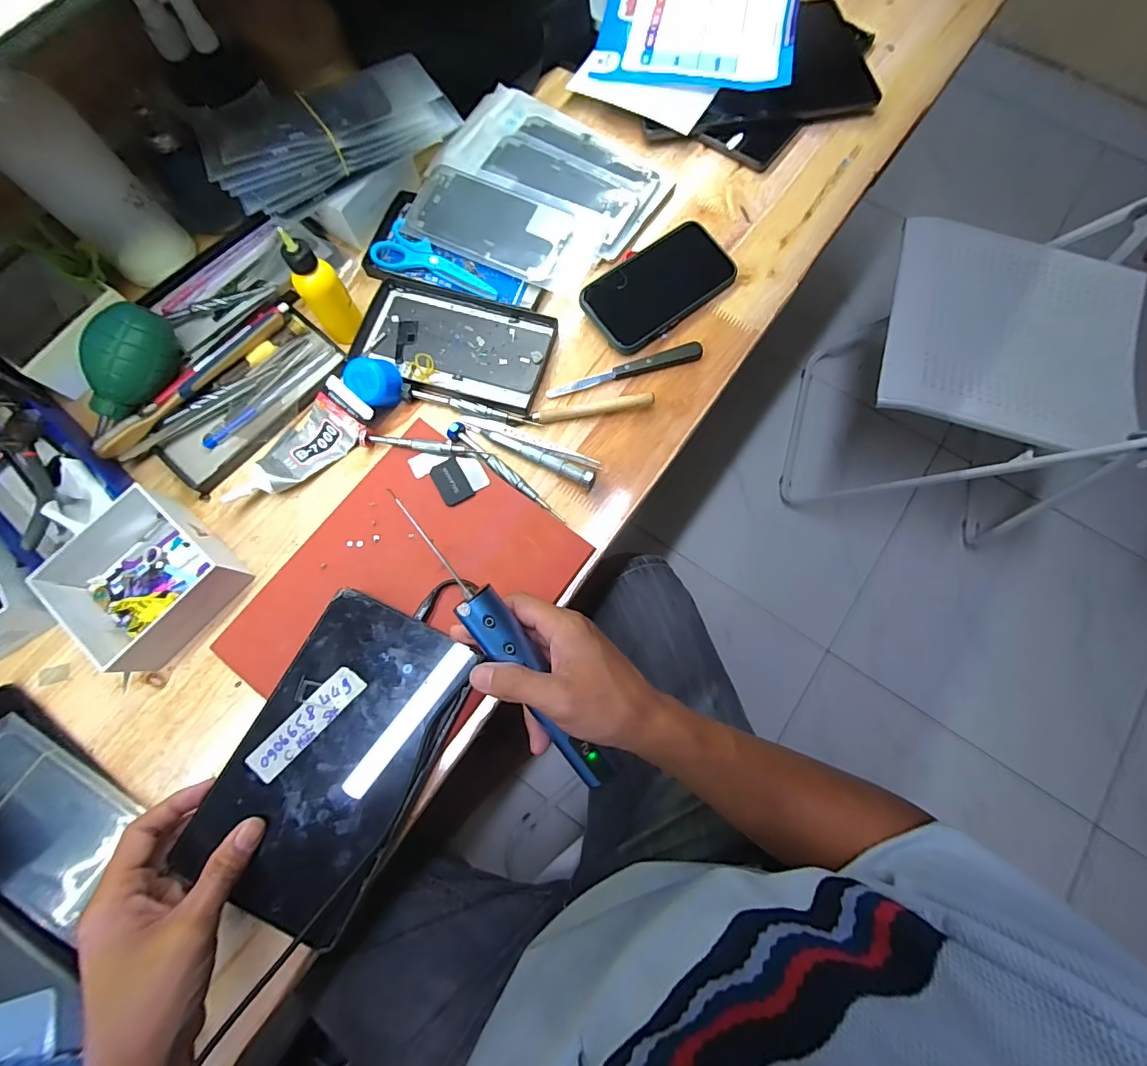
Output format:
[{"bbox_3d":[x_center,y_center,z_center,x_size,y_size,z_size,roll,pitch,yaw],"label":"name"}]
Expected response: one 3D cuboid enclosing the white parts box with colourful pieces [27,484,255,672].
[{"bbox_3d":[-0.342,0.034,0.385,0.113,0.040,0.107,38,79,10],"label":"white parts box with colourful pieces"}]

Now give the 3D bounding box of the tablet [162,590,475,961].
[{"bbox_3d":[-0.164,0.155,0.340,0.123,0.013,0.203,27,72,0],"label":"tablet"}]

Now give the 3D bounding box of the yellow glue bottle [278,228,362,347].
[{"bbox_3d":[-0.216,-0.205,0.418,0.031,0.100,0.035,-12,76,-2],"label":"yellow glue bottle"}]

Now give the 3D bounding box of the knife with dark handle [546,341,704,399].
[{"bbox_3d":[0.047,-0.154,0.448,0.148,0.014,0.021,-16,76,-3],"label":"knife with dark handle"}]

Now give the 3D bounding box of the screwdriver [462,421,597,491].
[{"bbox_3d":[-0.038,-0.072,0.423,0.124,0.010,0.015,27,77,7],"label":"screwdriver"}]

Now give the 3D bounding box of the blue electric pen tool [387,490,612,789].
[{"bbox_3d":[-0.043,0.076,0.318,0.030,0.015,0.222,-34,95,-8],"label":"blue electric pen tool"}]

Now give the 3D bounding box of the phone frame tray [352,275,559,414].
[{"bbox_3d":[-0.112,-0.181,0.459,0.178,0.009,0.105,15,76,5],"label":"phone frame tray"}]

